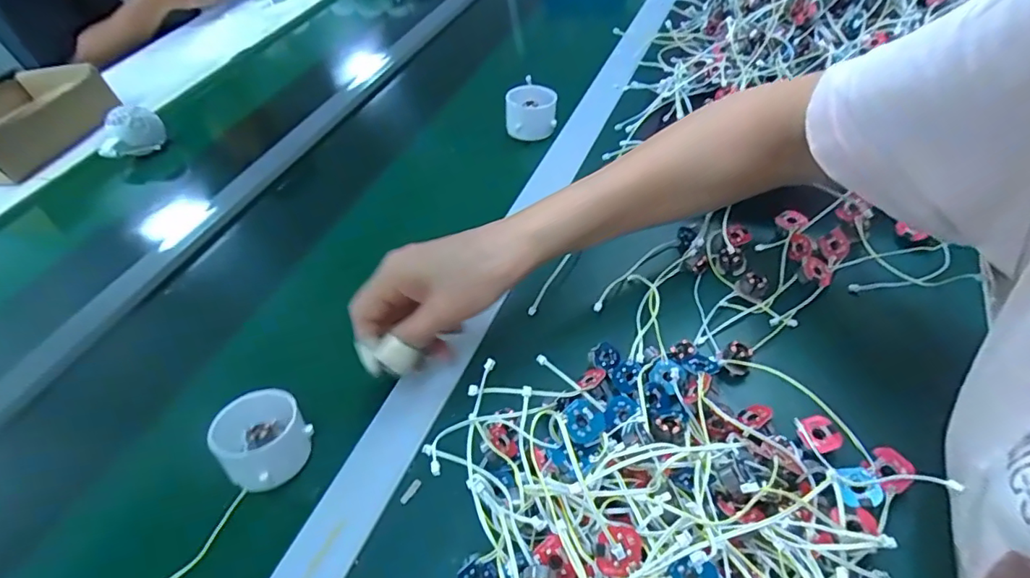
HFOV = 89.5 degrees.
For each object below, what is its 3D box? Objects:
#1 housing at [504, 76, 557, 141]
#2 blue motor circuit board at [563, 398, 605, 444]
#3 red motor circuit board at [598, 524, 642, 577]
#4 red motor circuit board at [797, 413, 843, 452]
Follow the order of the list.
[{"bbox_3d":[0.015,-0.183,0.533,0.050,0.036,0.054,3,48,-3],"label":"housing"},{"bbox_3d":[0.033,0.063,0.249,0.019,0.006,0.019,-20,53,-21],"label":"blue motor circuit board"},{"bbox_3d":[0.043,0.105,0.208,0.017,0.004,0.019,14,71,-10],"label":"red motor circuit board"},{"bbox_3d":[0.161,0.077,0.275,0.020,0.006,0.019,-17,52,-19],"label":"red motor circuit board"}]

